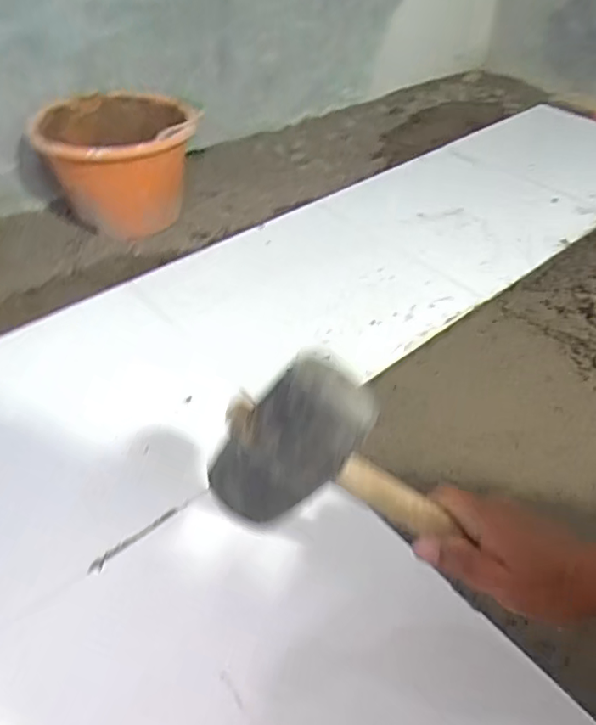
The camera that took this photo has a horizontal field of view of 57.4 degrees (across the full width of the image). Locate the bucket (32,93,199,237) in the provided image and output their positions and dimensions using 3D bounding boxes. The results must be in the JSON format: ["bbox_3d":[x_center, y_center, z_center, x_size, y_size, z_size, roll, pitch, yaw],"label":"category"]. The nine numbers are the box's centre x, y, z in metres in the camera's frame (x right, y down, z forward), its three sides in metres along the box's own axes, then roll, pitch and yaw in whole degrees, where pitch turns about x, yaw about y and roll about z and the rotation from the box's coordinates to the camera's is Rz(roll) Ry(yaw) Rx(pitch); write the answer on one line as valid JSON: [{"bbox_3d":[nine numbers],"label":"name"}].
[{"bbox_3d":[-0.334,-0.398,1.040,0.266,0.175,0.328,-20,48,-21],"label":"bucket"}]

